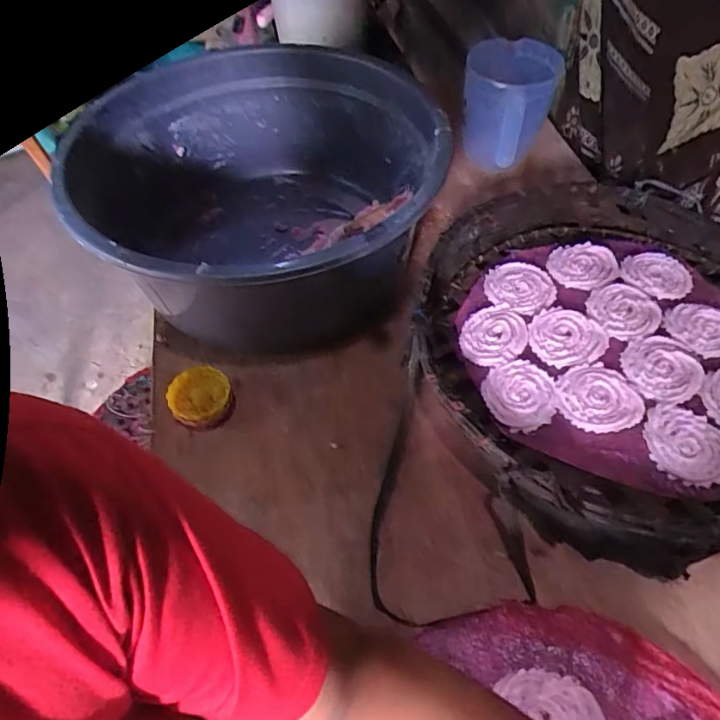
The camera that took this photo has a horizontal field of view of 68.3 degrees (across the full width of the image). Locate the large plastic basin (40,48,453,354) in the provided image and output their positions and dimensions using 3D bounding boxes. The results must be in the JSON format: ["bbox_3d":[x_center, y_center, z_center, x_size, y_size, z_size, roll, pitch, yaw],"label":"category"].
[{"bbox_3d":[-0.100,-0.178,0.611,0.363,0.202,0.382,3,51,4],"label":"large plastic basin"}]

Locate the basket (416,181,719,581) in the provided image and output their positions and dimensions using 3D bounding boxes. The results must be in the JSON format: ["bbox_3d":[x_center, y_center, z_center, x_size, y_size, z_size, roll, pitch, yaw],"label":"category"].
[{"bbox_3d":[0.280,-0.018,0.558,0.422,0.080,0.432,-1,51,1],"label":"basket"}]

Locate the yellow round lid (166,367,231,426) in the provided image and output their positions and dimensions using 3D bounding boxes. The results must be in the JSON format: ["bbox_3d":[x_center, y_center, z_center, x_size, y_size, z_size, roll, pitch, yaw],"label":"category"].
[{"bbox_3d":[-0.164,0.040,0.549,0.059,0.032,0.055,-1,51,1],"label":"yellow round lid"}]

